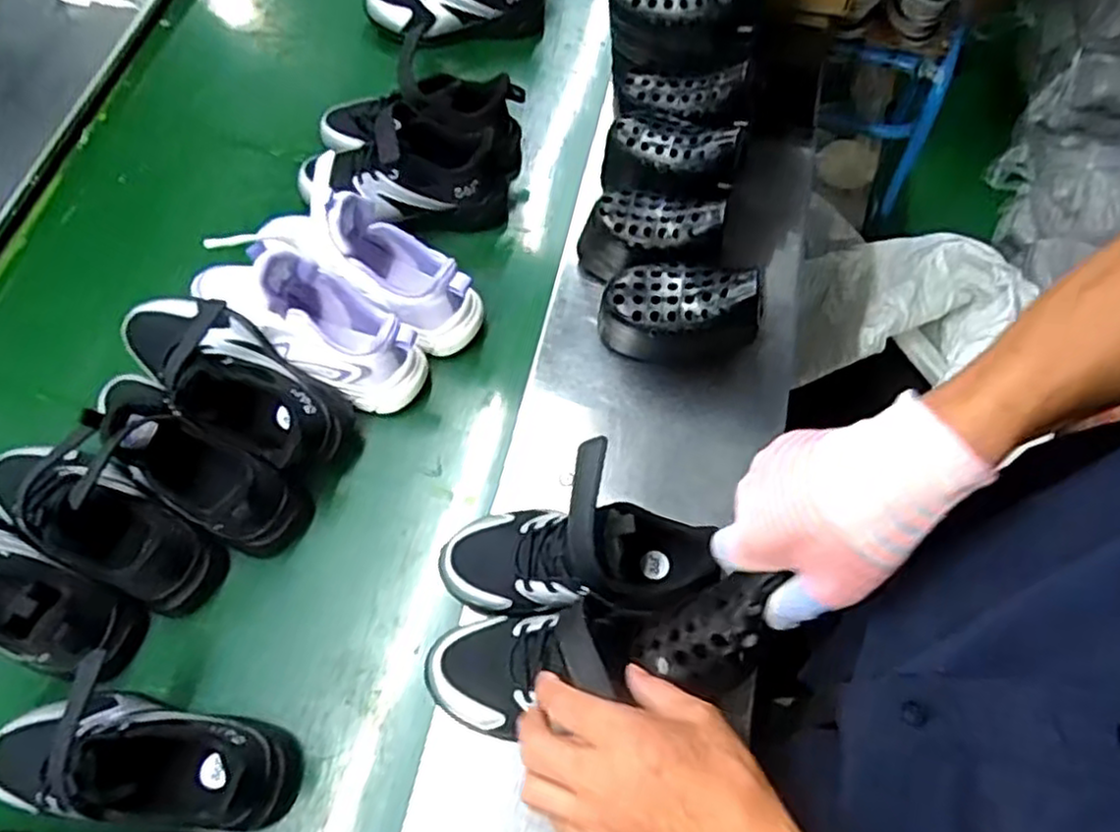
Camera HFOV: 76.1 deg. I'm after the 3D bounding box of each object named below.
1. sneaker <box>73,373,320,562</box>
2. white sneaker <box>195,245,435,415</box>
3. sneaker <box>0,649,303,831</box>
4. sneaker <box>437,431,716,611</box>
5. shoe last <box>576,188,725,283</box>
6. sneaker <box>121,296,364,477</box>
[{"bbox_3d":[-0.315,0.033,0.595,0.204,0.115,0.071,30,69,11],"label":"sneaker"},{"bbox_3d":[-0.229,-0.093,0.650,0.216,0.114,0.086,32,70,12],"label":"white sneaker"},{"bbox_3d":[-0.304,0.246,0.503,0.207,0.112,0.084,12,67,4],"label":"sneaker"},{"bbox_3d":[0.009,0.088,0.525,0.192,0.104,0.096,-2,67,-1],"label":"sneaker"},{"bbox_3d":[0.079,-0.160,0.658,0.128,0.099,0.072,25,68,9],"label":"shoe last"},{"bbox_3d":[-0.272,-0.035,0.598,0.217,0.106,0.102,35,71,-1],"label":"sneaker"}]

